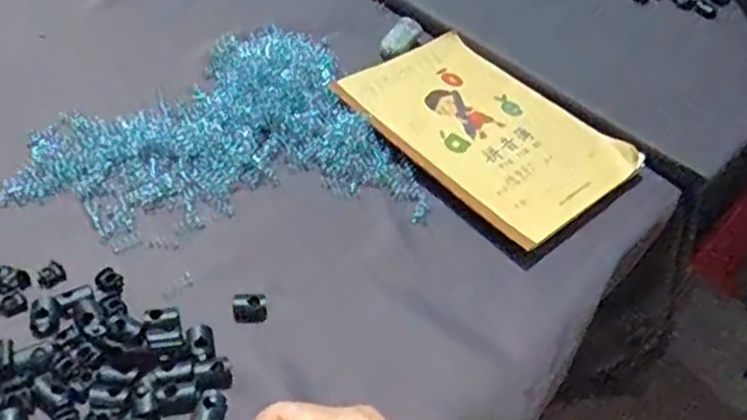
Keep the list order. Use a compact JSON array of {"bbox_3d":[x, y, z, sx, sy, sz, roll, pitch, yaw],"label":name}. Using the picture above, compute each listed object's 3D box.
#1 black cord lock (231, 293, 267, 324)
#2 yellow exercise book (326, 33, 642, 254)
[{"bbox_3d":[-0.074,0.058,0.405,0.019,0.012,0.015,-4,48,-10],"label":"black cord lock"},{"bbox_3d":[0.087,-0.064,0.525,0.136,0.015,0.202,-31,58,-30],"label":"yellow exercise book"}]

